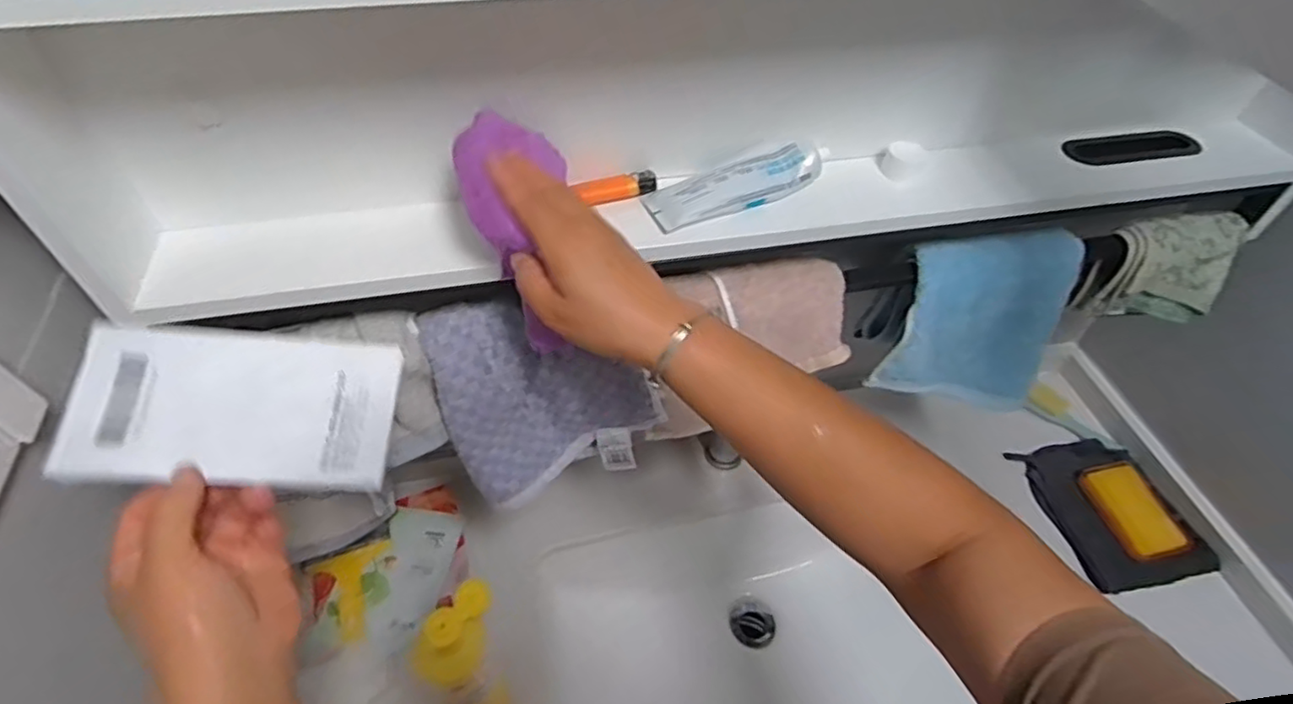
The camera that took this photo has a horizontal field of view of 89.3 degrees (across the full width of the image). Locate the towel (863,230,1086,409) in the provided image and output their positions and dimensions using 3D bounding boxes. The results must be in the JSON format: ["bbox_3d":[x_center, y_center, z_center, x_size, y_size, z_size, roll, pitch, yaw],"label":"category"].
[{"bbox_3d":[0.317,-0.030,0.620,0.174,0.172,0.033,1,26,-16],"label":"towel"}]

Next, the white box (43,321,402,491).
[{"bbox_3d":[-0.227,0.030,0.368,0.161,0.012,0.092,4,61,-11],"label":"white box"}]

